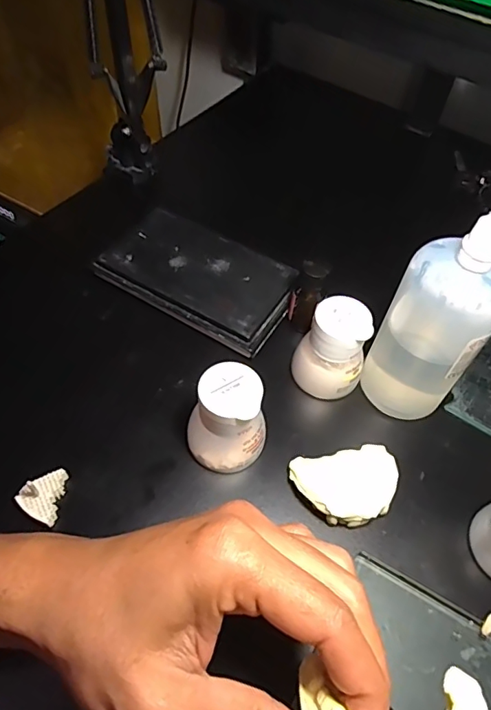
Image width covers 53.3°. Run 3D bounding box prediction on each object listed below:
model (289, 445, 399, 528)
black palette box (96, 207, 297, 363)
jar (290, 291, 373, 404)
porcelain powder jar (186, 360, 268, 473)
[{"bbox_3d":[0.063,0.083,0.305,0.063,0.021,0.045,-6,55,-8],"label":"model"},{"bbox_3d":[-0.036,-0.065,0.396,0.147,0.017,0.091,27,57,15],"label":"black palette box"},{"bbox_3d":[0.061,-0.005,0.335,0.044,0.055,0.042,2,55,-3],"label":"jar"},{"bbox_3d":[-0.011,0.041,0.300,0.043,0.061,0.043,2,55,-3],"label":"porcelain powder jar"}]

